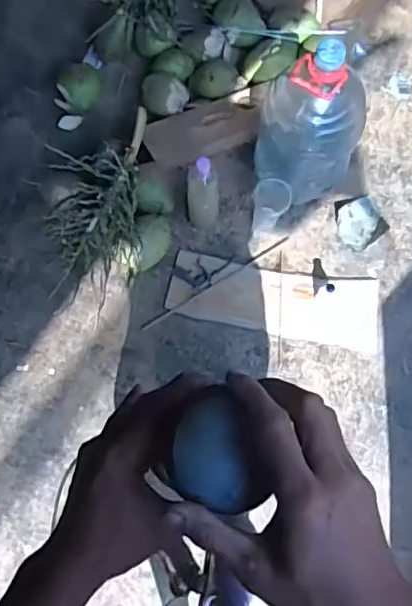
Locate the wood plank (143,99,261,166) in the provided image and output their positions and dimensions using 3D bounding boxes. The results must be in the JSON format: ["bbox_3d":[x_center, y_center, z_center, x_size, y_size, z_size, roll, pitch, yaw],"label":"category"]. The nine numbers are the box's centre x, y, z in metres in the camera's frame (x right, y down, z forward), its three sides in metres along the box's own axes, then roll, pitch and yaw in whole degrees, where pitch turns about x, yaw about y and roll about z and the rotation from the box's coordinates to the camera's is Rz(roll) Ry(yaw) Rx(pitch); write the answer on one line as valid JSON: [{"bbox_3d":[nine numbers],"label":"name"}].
[{"bbox_3d":[-0.008,-0.461,1.538,0.304,0.018,0.136,-17,90,4],"label":"wood plank"}]

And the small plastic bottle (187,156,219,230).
[{"bbox_3d":[-0.006,-0.258,1.378,0.077,0.265,0.068,6,77,0],"label":"small plastic bottle"}]

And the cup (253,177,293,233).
[{"bbox_3d":[0.160,-0.241,1.439,0.092,0.157,0.085,0,77,-1],"label":"cup"}]

